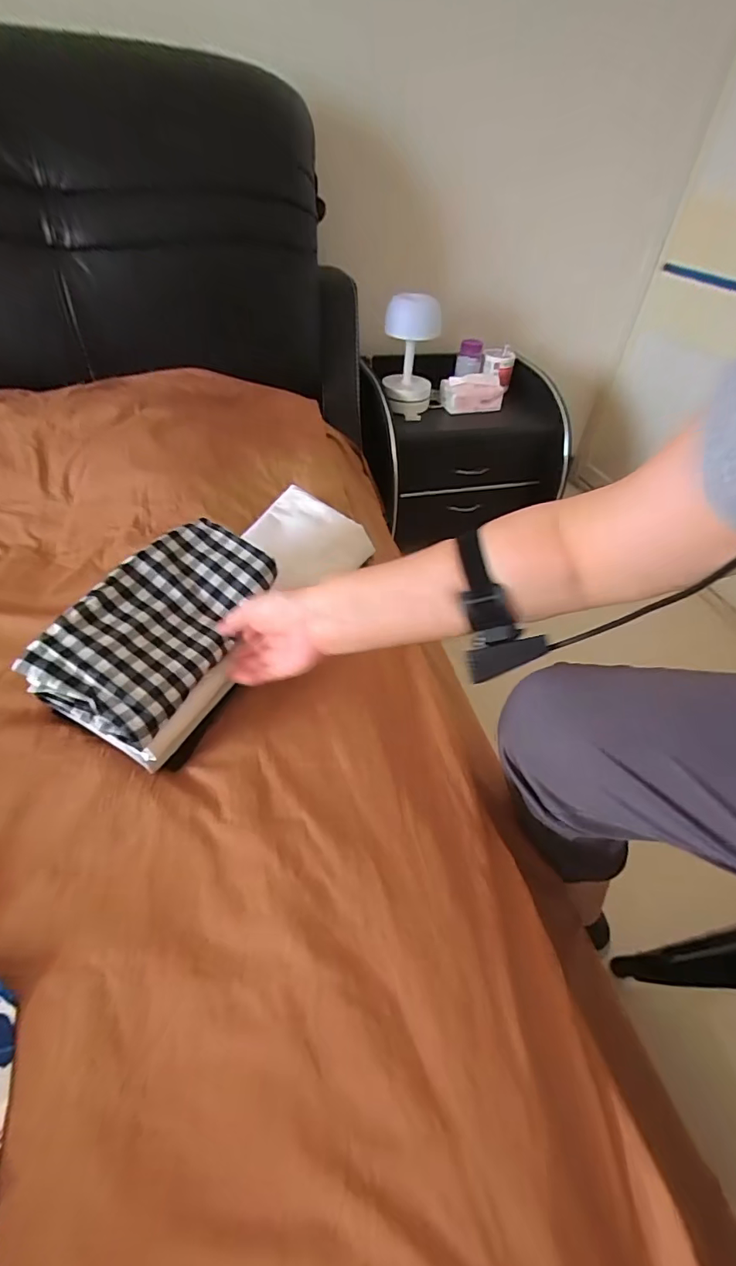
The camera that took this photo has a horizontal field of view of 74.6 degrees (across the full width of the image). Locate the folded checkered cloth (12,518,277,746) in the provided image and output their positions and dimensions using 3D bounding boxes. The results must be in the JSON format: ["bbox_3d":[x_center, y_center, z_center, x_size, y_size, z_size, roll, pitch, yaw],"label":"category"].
[{"bbox_3d":[-0.209,-0.019,0.502,0.137,0.028,0.245,32,55,1],"label":"folded checkered cloth"}]

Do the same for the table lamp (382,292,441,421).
[{"bbox_3d":[0.112,-0.725,1.270,0.130,0.271,0.145,10,45,6],"label":"table lamp"}]

